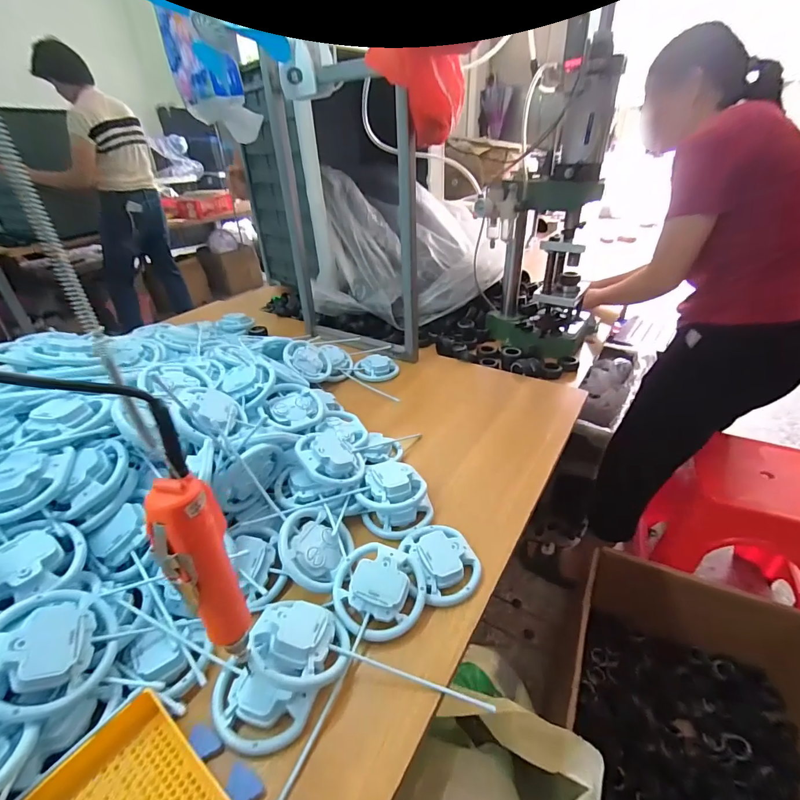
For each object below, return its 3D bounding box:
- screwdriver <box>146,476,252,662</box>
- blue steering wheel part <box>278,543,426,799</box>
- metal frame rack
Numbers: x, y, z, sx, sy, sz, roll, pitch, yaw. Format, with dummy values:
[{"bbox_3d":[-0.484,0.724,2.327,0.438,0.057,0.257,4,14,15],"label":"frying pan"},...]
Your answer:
[{"bbox_3d":[-0.141,0.137,0.312,0.042,0.190,0.031,-24,39,-29],"label":"screwdriver"},{"bbox_3d":[-0.048,0.250,0.428,0.104,0.037,0.216,12,48,21],"label":"blue steering wheel part"},{"bbox_3d":[-0.125,-0.401,0.949,0.401,0.582,0.098,15,37,25],"label":"metal frame rack"}]

